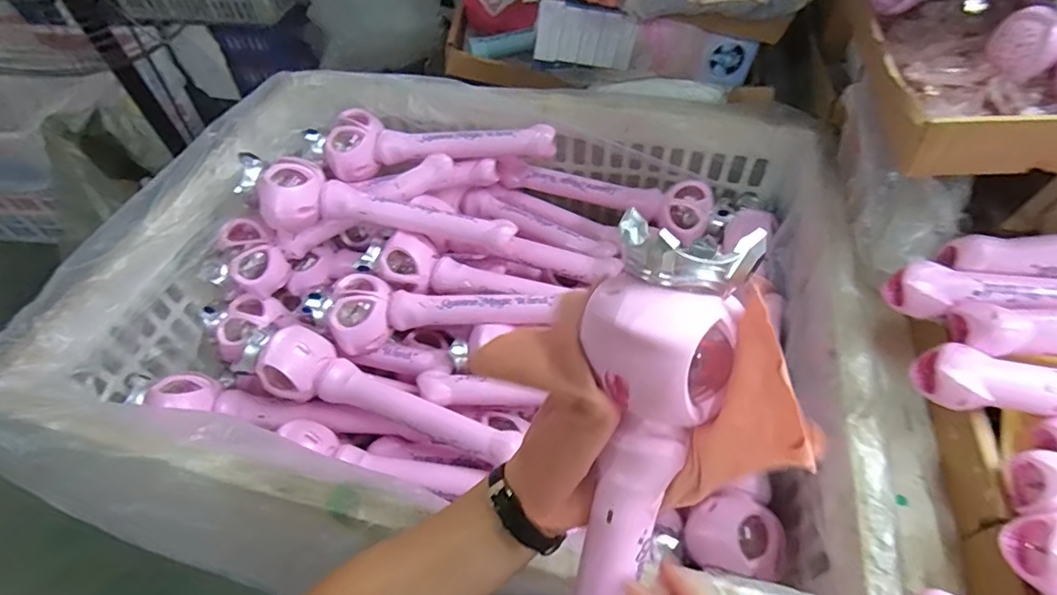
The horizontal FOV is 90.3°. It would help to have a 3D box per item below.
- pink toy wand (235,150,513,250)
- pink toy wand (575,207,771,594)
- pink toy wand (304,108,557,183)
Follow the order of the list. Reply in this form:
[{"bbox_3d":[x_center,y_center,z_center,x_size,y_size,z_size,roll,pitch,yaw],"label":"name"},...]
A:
[{"bbox_3d":[-0.201,-0.111,0.721,0.357,0.078,0.092,11,51,-12],"label":"pink toy wand"},{"bbox_3d":[0.045,0.137,0.295,0.072,0.354,0.042,15,17,14],"label":"pink toy wand"},{"bbox_3d":[-0.144,-0.237,0.794,0.362,0.064,0.090,-4,52,0],"label":"pink toy wand"}]

